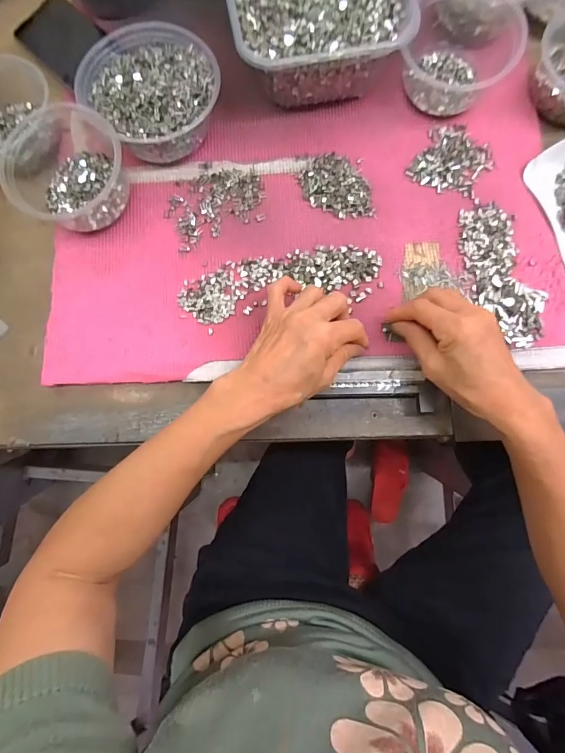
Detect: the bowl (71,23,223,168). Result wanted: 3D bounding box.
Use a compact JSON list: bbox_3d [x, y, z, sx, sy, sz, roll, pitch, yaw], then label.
[{"bbox_3d":[-0.134,-0.293,0.404,0.120,0.057,0.137,-42,82,-5],"label":"bowl"}]

